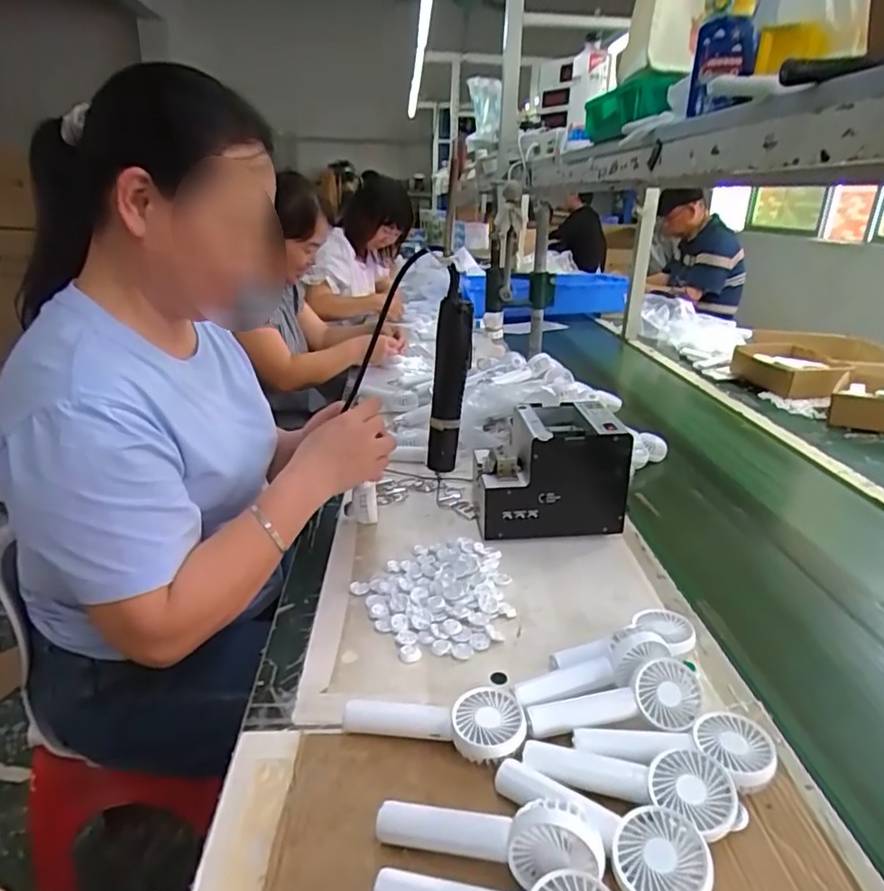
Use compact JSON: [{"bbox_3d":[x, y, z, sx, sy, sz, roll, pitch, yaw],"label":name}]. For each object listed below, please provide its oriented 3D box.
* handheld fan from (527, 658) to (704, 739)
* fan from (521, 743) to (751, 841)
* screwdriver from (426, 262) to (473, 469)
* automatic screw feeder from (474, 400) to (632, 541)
[{"bbox_3d":[0.144,0.209,0.492,0.142,0.036,0.046,-3,23,-12],"label":"handheld fan"},{"bbox_3d":[0.139,0.241,0.443,0.150,0.038,0.049,12,24,23],"label":"fan"},{"bbox_3d":[0.012,-0.078,0.686,0.040,0.219,0.037,9,23,18],"label":"screwdriver"},{"bbox_3d":[0.140,0.035,0.812,0.178,0.155,0.129,1,22,-3],"label":"automatic screw feeder"}]

